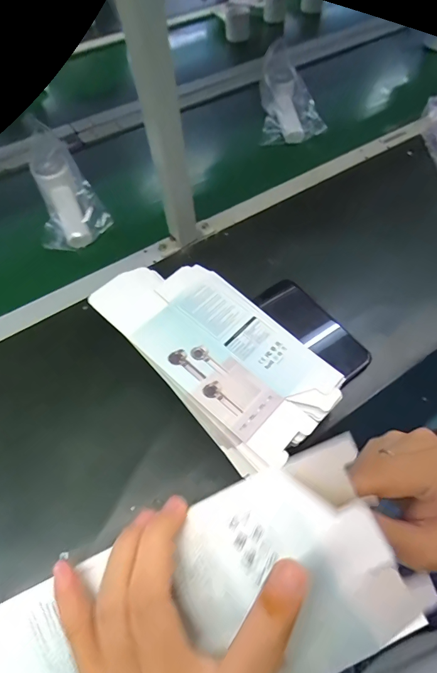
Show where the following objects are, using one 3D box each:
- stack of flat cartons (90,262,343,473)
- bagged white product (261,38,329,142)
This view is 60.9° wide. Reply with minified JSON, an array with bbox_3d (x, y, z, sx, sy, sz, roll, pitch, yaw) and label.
[{"bbox_3d":[-0.005,0.006,0.402,0.142,0.046,0.270,-39,63,-21],"label":"stack of flat cartons"},{"bbox_3d":[0.120,-0.449,0.702,0.097,0.053,0.211,-10,76,-4],"label":"bagged white product"}]

